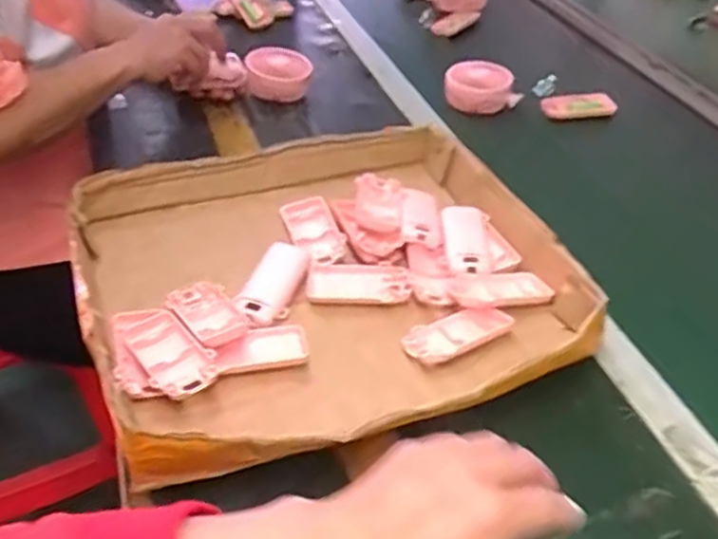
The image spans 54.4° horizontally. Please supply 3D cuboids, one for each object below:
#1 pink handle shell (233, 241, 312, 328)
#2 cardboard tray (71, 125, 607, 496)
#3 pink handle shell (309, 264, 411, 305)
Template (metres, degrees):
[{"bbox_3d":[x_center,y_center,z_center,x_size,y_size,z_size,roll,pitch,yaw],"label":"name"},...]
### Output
[{"bbox_3d":[-0.079,0.012,0.640,0.042,0.019,0.101,13,43,12],"label":"pink handle shell"},{"bbox_3d":[-0.025,0.005,0.641,0.412,0.074,0.365,-16,45,-19],"label":"cardboard tray"},{"bbox_3d":[0.000,0.012,0.658,0.095,0.008,0.047,1,42,-2],"label":"pink handle shell"}]

